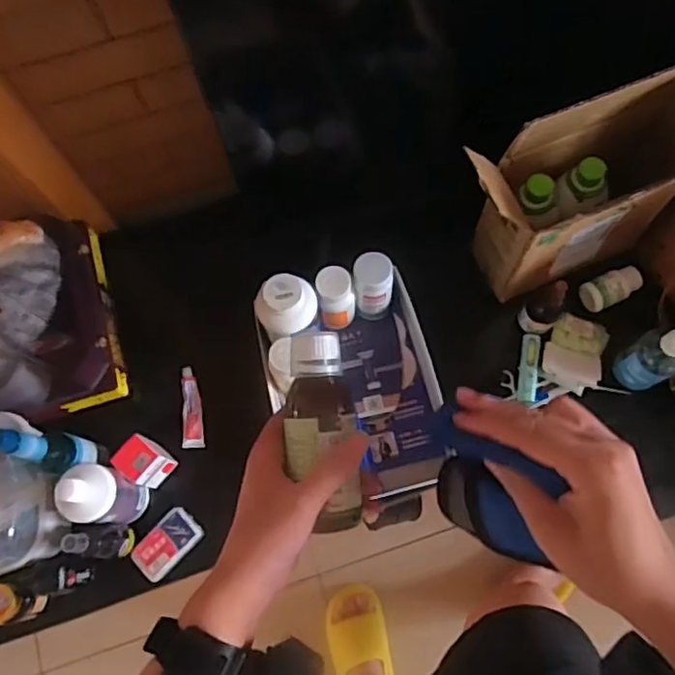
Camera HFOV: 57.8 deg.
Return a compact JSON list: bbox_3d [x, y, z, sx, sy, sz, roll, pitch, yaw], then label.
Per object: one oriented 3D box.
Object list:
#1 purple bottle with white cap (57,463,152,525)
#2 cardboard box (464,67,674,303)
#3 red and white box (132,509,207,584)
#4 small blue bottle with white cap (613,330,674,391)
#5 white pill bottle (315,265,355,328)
[{"bbox_3d":[-0.272,0.182,0.702,0.059,0.141,0.063,12,73,6],"label":"purple bottle with white cap"},{"bbox_3d":[0.286,-0.172,0.708,0.295,0.247,0.111,-26,73,-6],"label":"cardboard box"},{"bbox_3d":[-0.206,0.250,0.741,0.048,0.013,0.081,41,79,14],"label":"red and white box"},{"bbox_3d":[0.378,0.022,0.721,0.052,0.138,0.057,-32,74,-7],"label":"small blue bottle with white cap"},{"bbox_3d":[0.000,-0.045,0.799,0.048,0.110,0.056,-3,72,1],"label":"white pill bottle"}]

